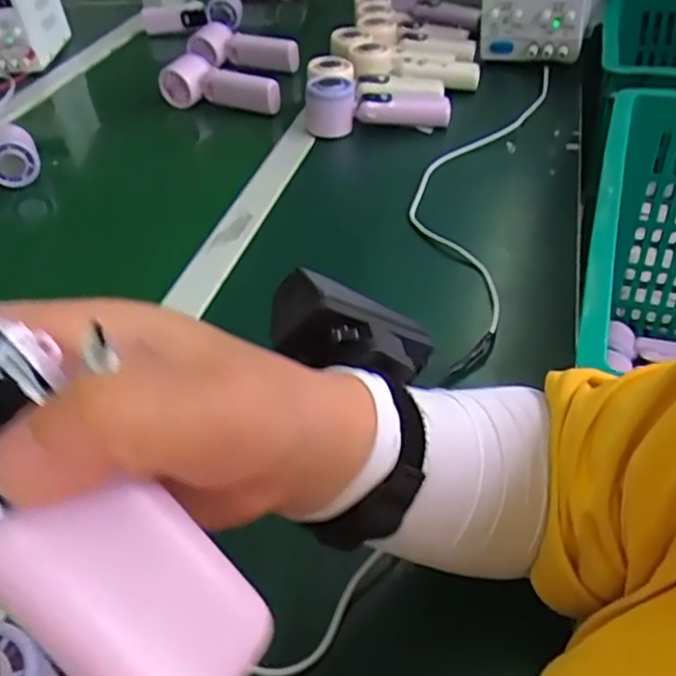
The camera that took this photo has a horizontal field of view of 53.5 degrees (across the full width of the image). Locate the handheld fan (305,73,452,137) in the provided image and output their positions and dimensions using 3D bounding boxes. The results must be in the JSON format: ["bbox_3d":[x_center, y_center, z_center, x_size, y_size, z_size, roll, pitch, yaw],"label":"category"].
[{"bbox_3d":[0.048,-0.289,0.816,0.170,0.052,0.073,1,41,7],"label":"handheld fan"}]

